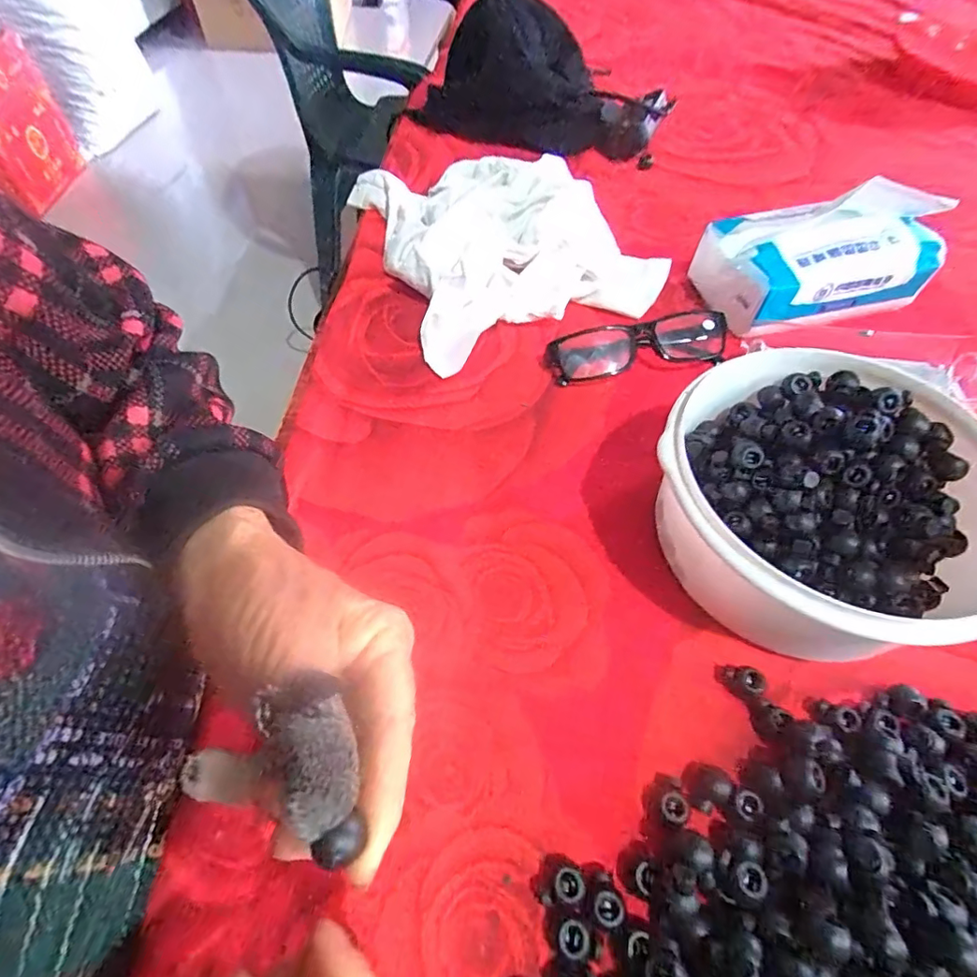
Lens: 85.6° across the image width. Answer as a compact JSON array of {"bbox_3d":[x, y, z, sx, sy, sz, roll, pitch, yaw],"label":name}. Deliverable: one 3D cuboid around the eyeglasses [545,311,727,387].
[{"bbox_3d":[0.110,-0.109,0.394,0.135,0.028,0.046,-13,58,-11],"label":"eyeglasses"}]

